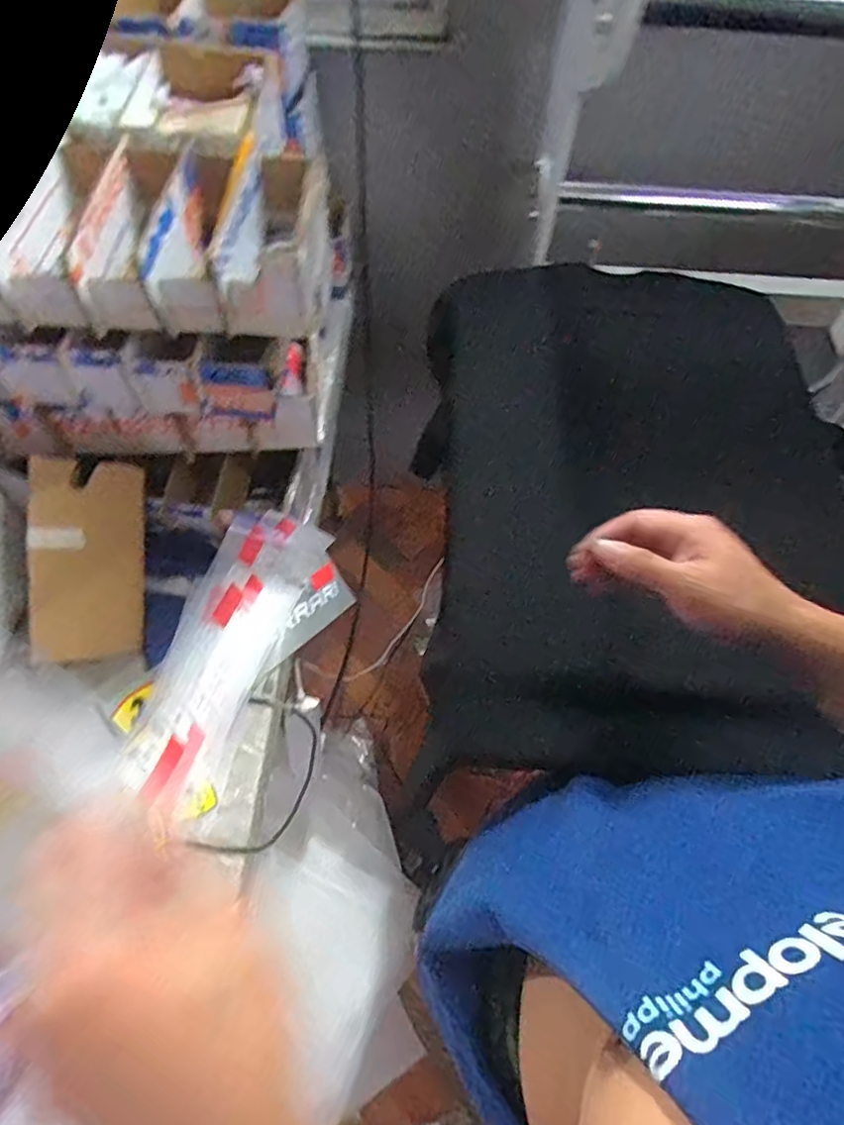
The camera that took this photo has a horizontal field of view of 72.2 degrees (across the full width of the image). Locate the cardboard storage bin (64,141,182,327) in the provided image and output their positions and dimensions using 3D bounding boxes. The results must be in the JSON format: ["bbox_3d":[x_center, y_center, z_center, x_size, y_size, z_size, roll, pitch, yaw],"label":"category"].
[{"bbox_3d":[-0.252,-0.298,0.509,0.058,0.077,0.203,-3,62,-4],"label":"cardboard storage bin"}]

